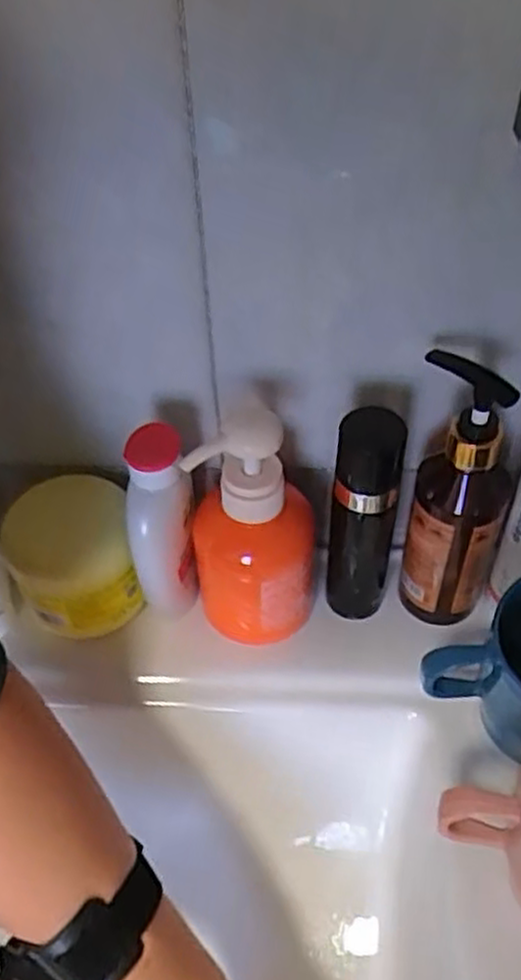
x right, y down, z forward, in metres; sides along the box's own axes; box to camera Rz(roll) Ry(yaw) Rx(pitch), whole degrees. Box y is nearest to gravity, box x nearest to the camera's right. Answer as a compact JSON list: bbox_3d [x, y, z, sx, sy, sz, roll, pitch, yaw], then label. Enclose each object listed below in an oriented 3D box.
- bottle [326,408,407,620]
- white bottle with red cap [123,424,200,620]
[{"bbox_3d":[0.060,0.022,0.454,0.036,0.169,0.030,7,48,9],"label":"bottle"},{"bbox_3d":[-0.057,0.027,0.456,0.040,0.145,0.037,-10,48,-6],"label":"white bottle with red cap"}]

